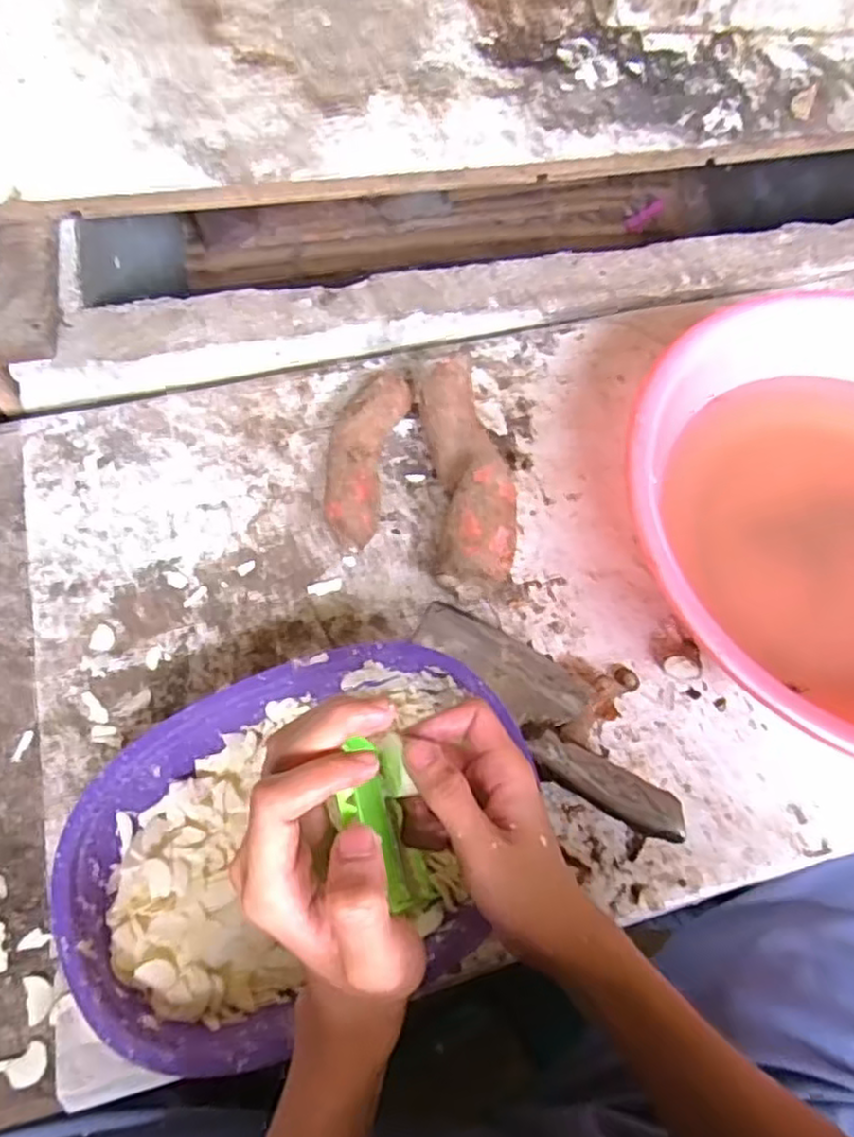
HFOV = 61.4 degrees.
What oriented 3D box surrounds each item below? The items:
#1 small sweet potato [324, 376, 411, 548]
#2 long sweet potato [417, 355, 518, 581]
[{"bbox_3d":[-0.058,-0.101,0.645,0.056,0.047,0.169,11,64,3],"label":"small sweet potato"},{"bbox_3d":[0.036,-0.084,0.631,0.068,0.071,0.209,-5,64,-5],"label":"long sweet potato"}]

